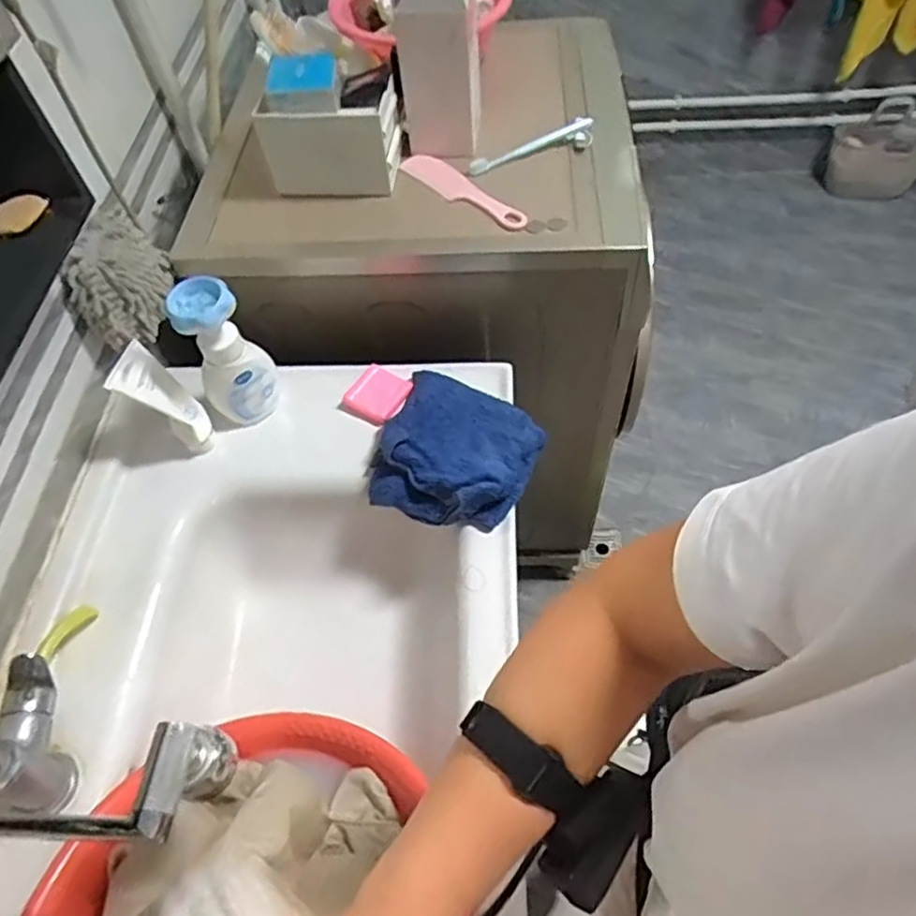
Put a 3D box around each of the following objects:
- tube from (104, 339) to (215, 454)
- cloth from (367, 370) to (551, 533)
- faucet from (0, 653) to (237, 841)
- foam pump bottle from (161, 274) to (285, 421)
[{"bbox_3d":[-0.342,-0.065,0.775,0.034,0.155,0.052,2,54,31],"label":"tube"},{"bbox_3d":[-0.002,-0.012,0.784,0.186,0.046,0.184,19,60,17],"label":"cloth"},{"bbox_3d":[-0.298,0.260,0.541,0.245,0.200,0.123,11,58,12],"label":"faucet"},{"bbox_3d":[-0.276,-0.121,0.793,0.085,0.199,0.064,-27,58,-13],"label":"foam pump bottle"}]

